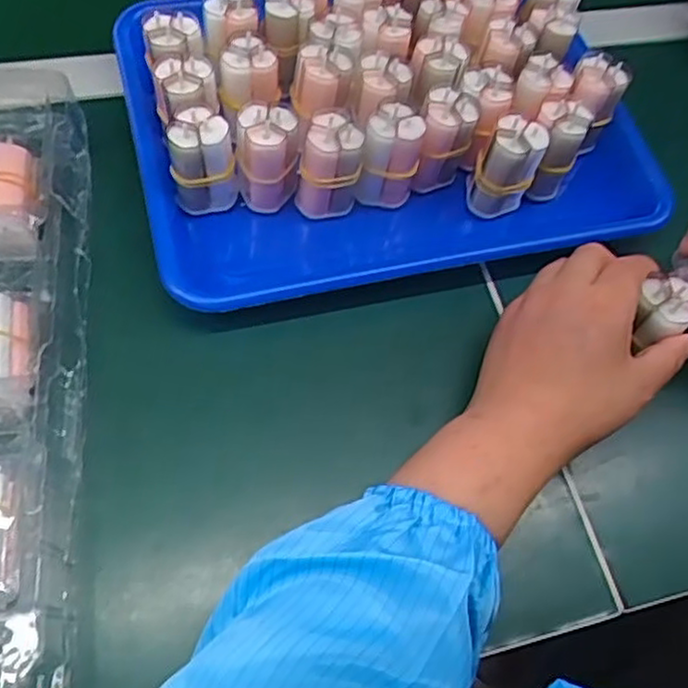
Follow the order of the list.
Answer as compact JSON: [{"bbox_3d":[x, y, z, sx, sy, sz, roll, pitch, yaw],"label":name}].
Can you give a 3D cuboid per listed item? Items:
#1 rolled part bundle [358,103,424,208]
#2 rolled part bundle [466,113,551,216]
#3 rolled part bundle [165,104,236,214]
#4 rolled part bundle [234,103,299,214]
[{"bbox_3d":[0.029,-0.114,0.444,0.034,0.062,0.028,10,60,-2],"label":"rolled part bundle"},{"bbox_3d":[0.101,-0.110,0.453,0.036,0.061,0.033,3,60,-6],"label":"rolled part bundle"},{"bbox_3d":[-0.085,-0.109,0.429,0.036,0.062,0.031,-7,62,-11],"label":"rolled part bundle"},{"bbox_3d":[-0.047,-0.109,0.434,0.034,0.069,0.026,-3,61,-9],"label":"rolled part bundle"}]

